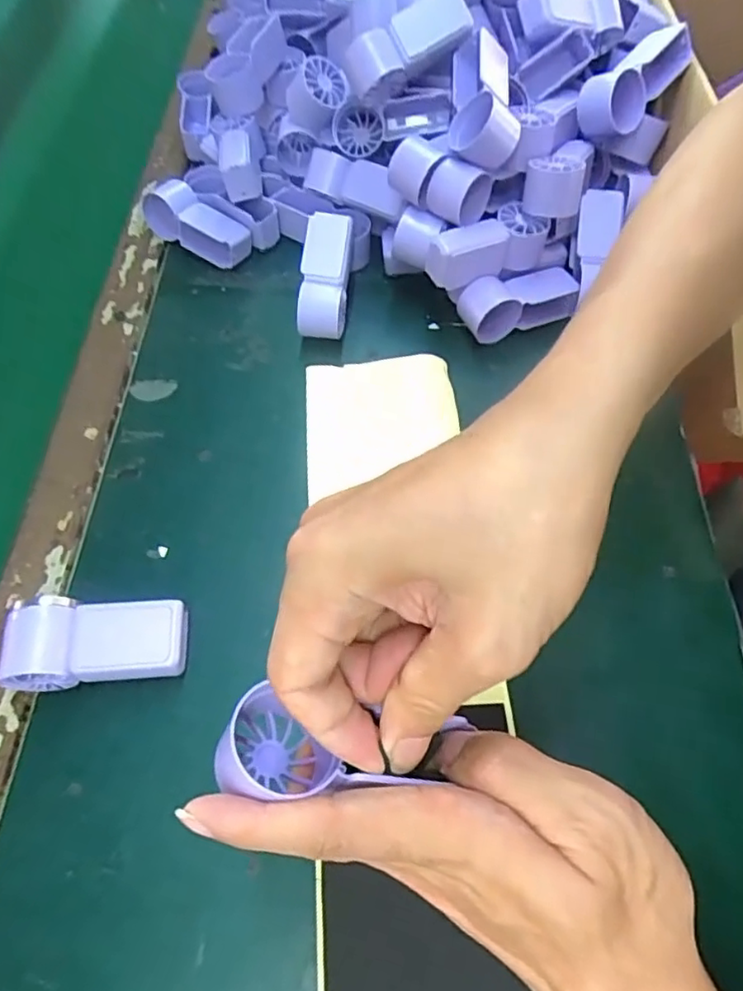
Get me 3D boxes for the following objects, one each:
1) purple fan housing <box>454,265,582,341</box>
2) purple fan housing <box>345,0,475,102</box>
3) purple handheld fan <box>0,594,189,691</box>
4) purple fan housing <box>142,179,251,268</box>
[{"bbox_3d":[0.110,-0.146,0.460,0.086,0.038,0.034,-15,61,-8],"label":"purple fan housing"},{"bbox_3d":[0.025,-0.313,0.425,0.088,0.032,0.038,-24,59,19],"label":"purple fan housing"},{"bbox_3d":[-0.147,0.080,0.333,0.088,0.037,0.043,-7,60,-4],"label":"purple handheld fan"},{"bbox_3d":[-0.143,-0.221,0.501,0.089,0.037,0.034,30,65,16],"label":"purple fan housing"}]

